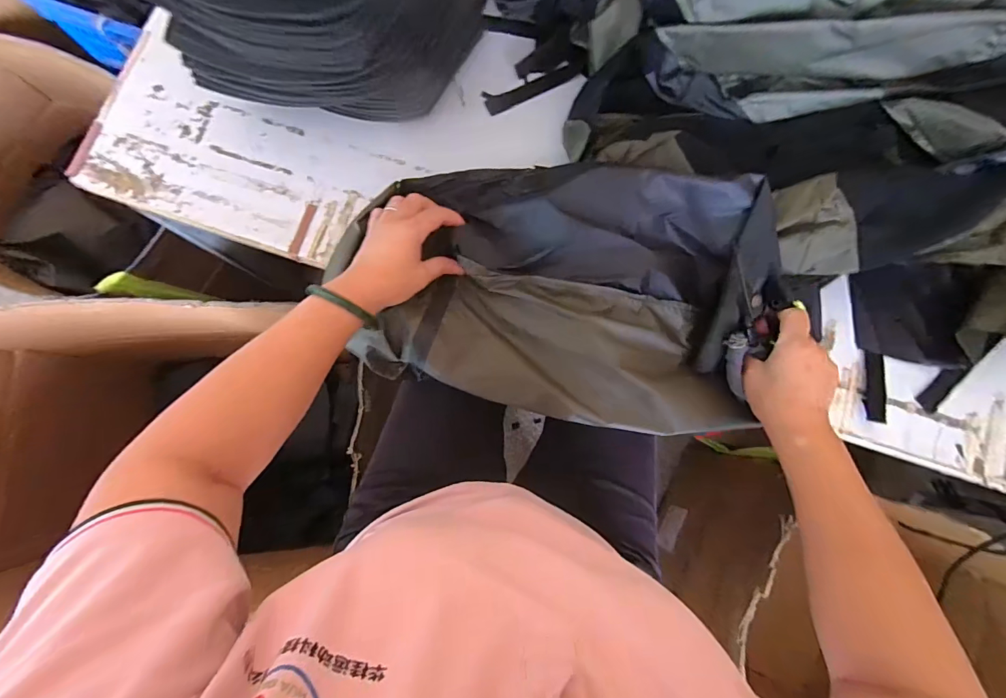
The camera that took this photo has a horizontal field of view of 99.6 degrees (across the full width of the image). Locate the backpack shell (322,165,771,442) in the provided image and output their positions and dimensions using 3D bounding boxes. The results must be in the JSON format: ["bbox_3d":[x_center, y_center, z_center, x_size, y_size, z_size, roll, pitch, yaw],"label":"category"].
[{"bbox_3d":[0.057,-0.057,0.428,0.409,0.089,0.246,8,81,-1],"label":"backpack shell"}]

